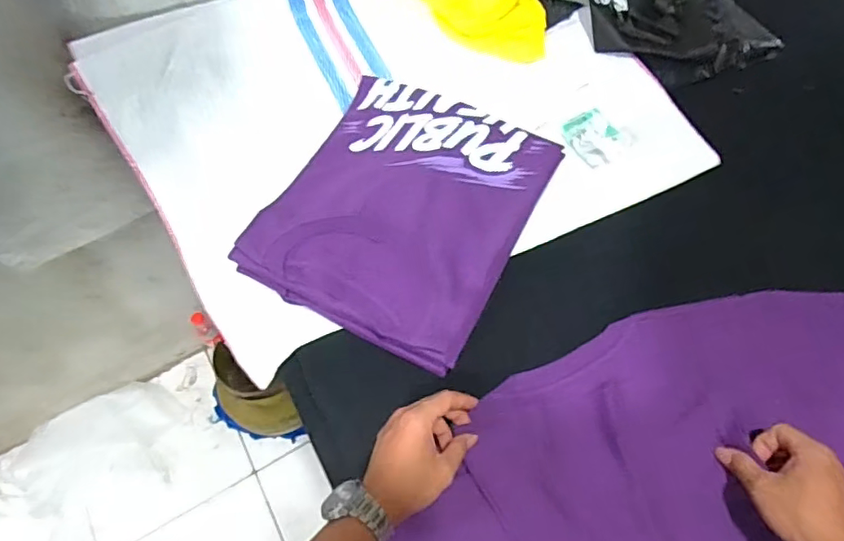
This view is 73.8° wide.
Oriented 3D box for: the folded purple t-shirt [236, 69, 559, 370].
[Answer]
[{"bbox_3d":[-0.024,-0.075,0.691,0.285,0.064,0.323,25,67,15],"label":"folded purple t-shirt"}]

